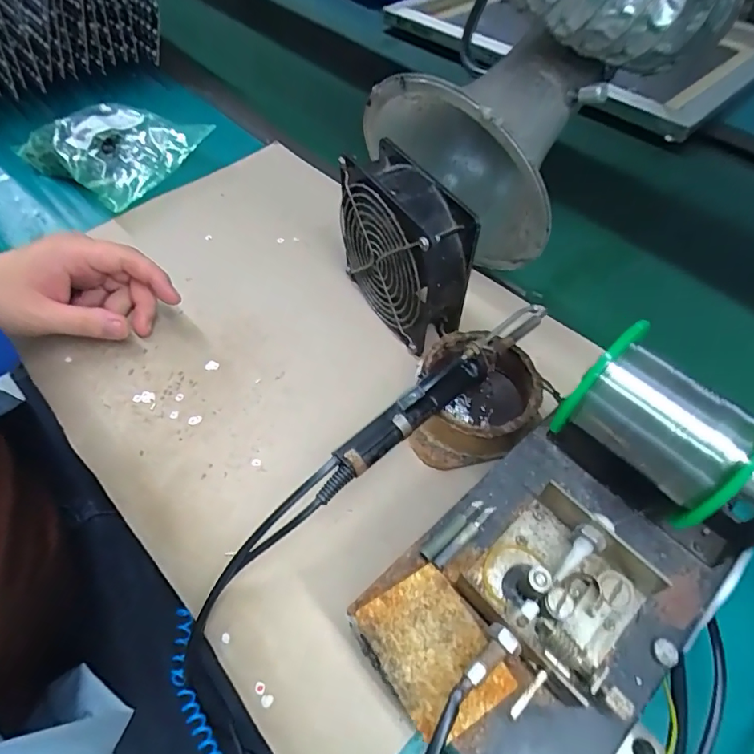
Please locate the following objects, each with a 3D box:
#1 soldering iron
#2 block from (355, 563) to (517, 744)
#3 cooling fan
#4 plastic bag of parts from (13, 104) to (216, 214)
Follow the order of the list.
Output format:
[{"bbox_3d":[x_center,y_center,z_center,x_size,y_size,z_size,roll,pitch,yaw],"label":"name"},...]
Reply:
[{"bbox_3d":[0.042,0.007,0.304,0.200,0.023,0.020,-34,61,-23],"label":"soldering iron"},{"bbox_3d":[0.024,0.116,0.201,0.045,0.004,0.058,-28,59,-20],"label":"block"},{"bbox_3d":[0.020,-0.094,0.367,0.044,0.120,0.121,-28,59,-19],"label":"cooling fan"},{"bbox_3d":[-0.290,-0.251,0.517,0.177,0.048,0.130,26,59,17],"label":"plastic bag of parts"}]

